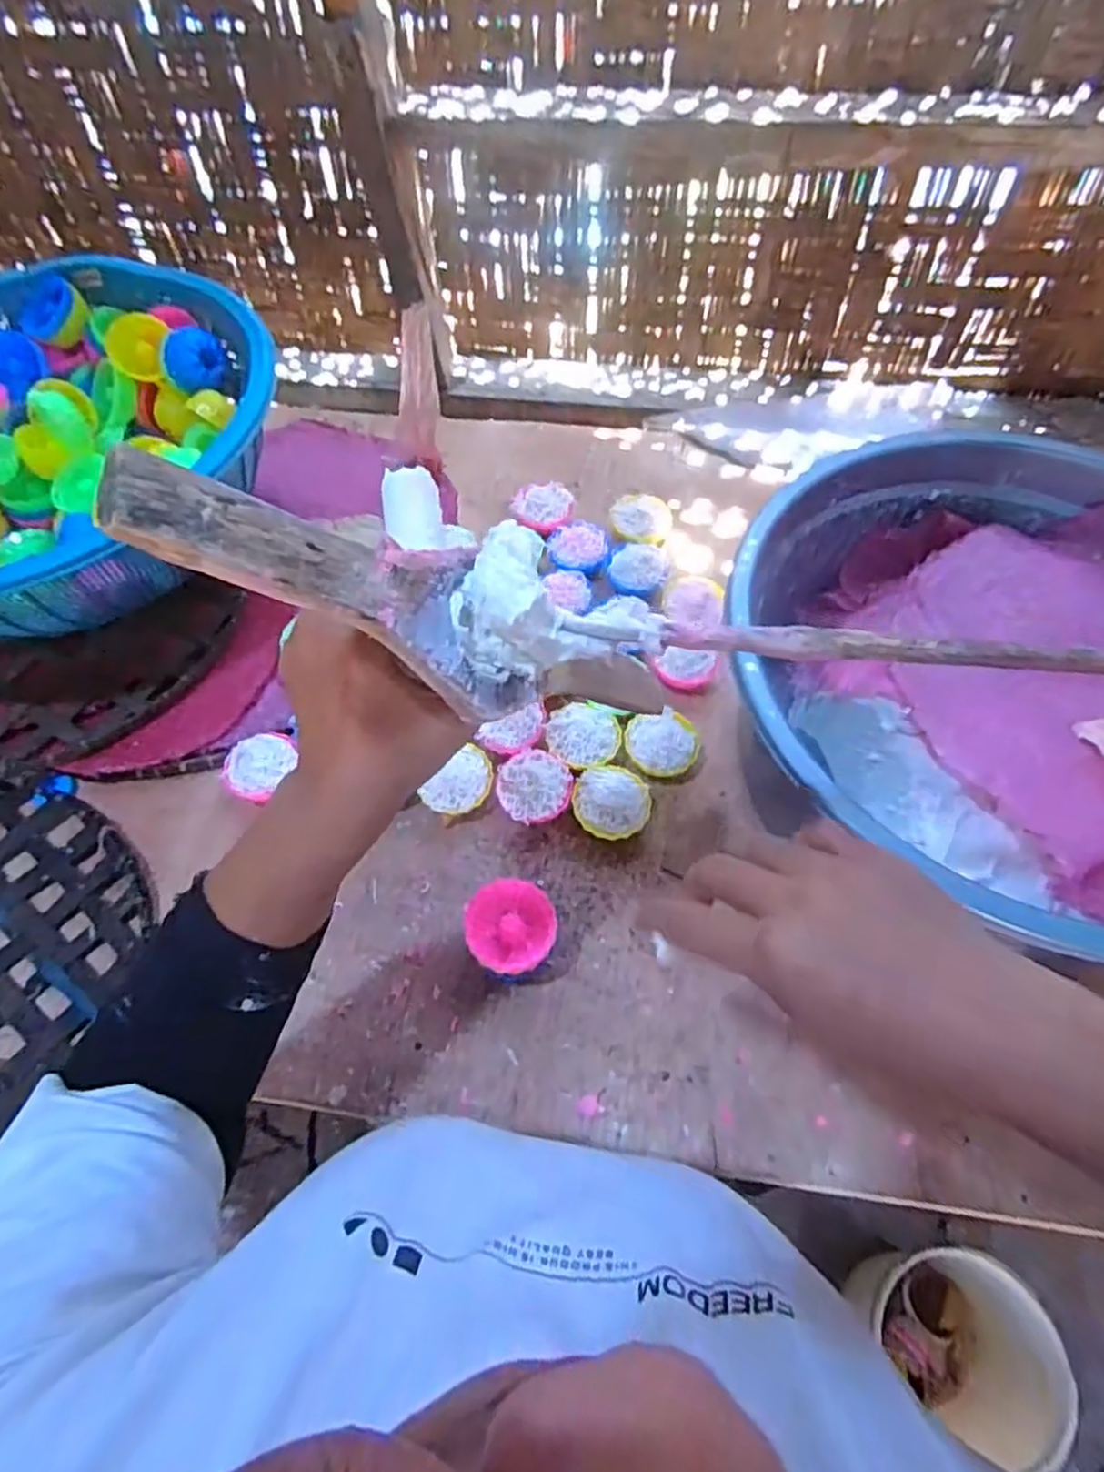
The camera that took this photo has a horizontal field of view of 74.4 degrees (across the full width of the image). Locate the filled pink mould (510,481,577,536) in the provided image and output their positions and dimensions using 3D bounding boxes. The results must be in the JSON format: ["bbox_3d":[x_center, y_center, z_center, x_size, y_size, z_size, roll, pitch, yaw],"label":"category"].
[{"bbox_3d":[-0.007,-0.238,0.769,0.062,0.025,0.061,-1,59,1],"label":"filled pink mould"}]

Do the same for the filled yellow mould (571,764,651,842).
[{"bbox_3d":[0.048,0.059,0.597,0.061,0.035,0.058,-1,59,1],"label":"filled yellow mould"}]

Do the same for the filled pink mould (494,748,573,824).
[{"bbox_3d":[-0.014,0.043,0.602,0.059,0.042,0.065,-8,59,-3],"label":"filled pink mould"}]

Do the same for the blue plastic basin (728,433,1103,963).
[{"bbox_3d":[0.348,-0.040,0.565,0.408,0.181,0.364,30,64,19],"label":"blue plastic basin"}]

